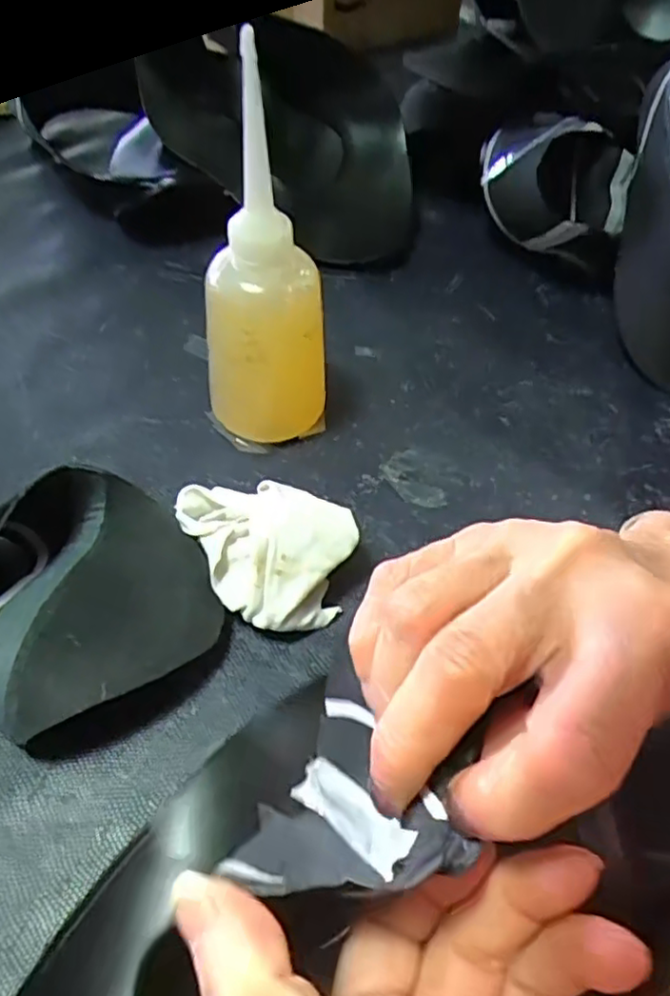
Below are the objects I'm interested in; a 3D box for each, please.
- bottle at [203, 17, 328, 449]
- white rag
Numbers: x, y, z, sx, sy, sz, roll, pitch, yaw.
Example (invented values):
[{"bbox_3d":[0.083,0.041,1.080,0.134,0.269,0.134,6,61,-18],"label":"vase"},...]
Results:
[{"bbox_3d":[-0.035,-0.096,0.320,0.060,0.168,0.048,-5,55,-7],"label":"bottle"},{"bbox_3d":[-0.037,0.024,0.314,0.085,0.036,0.061,22,57,12],"label":"white rag"}]

